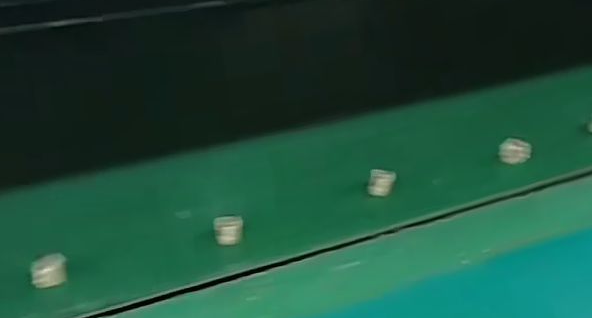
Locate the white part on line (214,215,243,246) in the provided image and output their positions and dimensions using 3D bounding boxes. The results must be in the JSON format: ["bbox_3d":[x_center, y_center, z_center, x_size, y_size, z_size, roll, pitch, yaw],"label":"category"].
[{"bbox_3d":[-0.054,0.057,0.456,0.022,0.016,0.018,0,45,-6],"label":"white part on line"}]

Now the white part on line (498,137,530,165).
[{"bbox_3d":[0.210,-0.008,0.543,0.026,0.021,0.015,7,45,1],"label":"white part on line"}]

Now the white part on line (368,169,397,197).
[{"bbox_3d":[0.077,0.022,0.509,0.022,0.020,0.015,11,45,5],"label":"white part on line"}]

